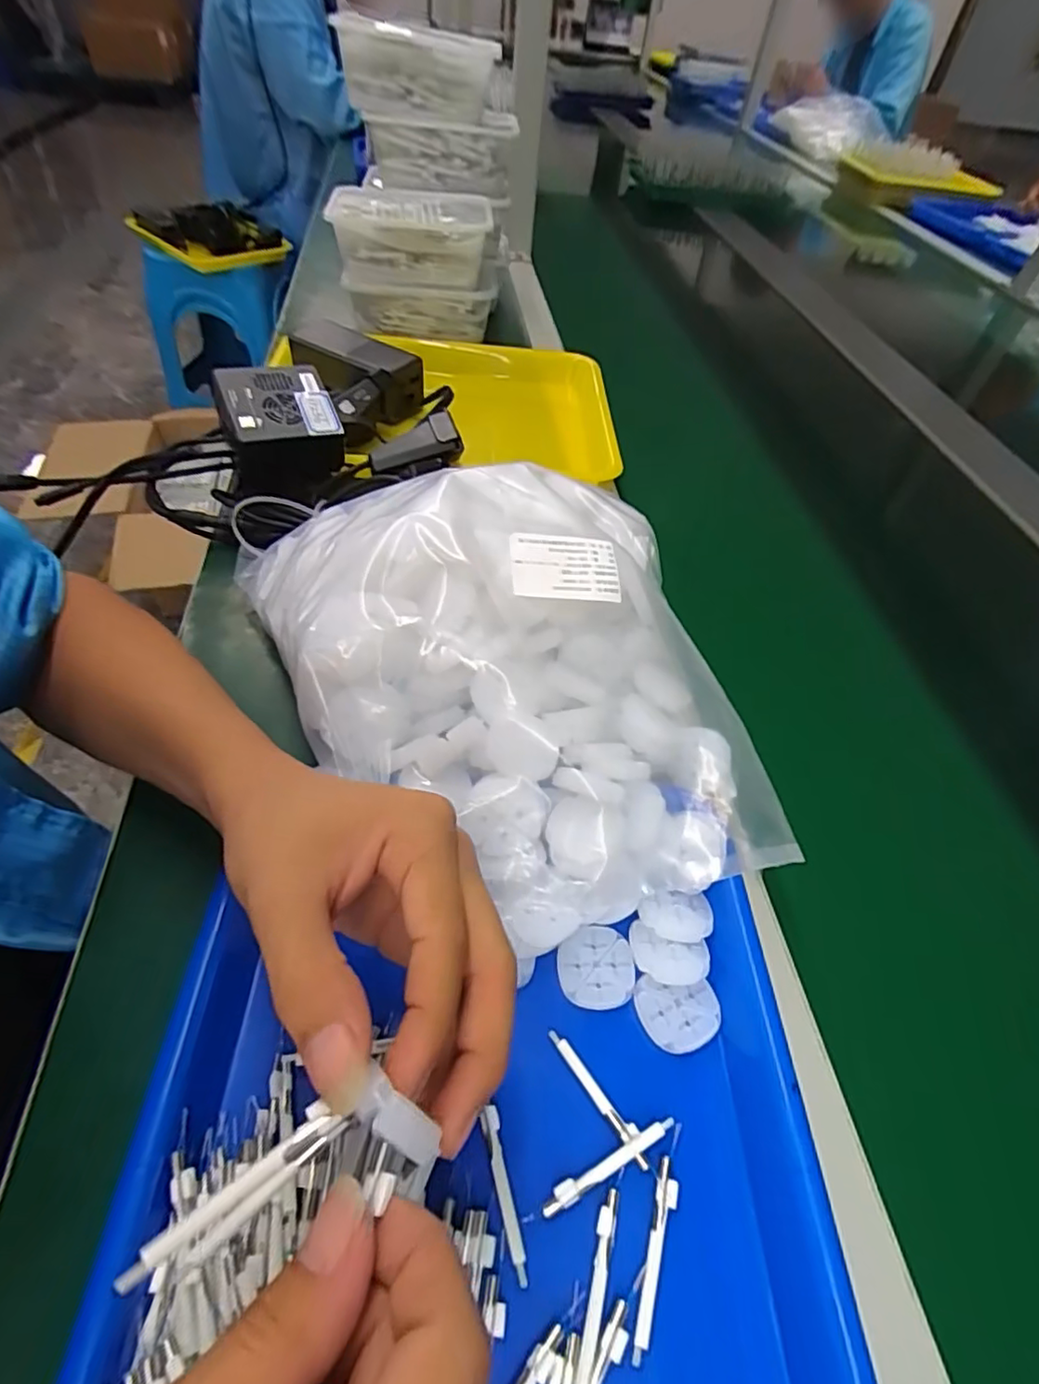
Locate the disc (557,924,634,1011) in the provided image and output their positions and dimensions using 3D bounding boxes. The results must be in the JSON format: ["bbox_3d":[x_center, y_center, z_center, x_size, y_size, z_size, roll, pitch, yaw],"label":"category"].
[{"bbox_3d":[0.035,0.127,0.288,0.035,0.005,0.034,6,50,-2],"label":"disc"}]

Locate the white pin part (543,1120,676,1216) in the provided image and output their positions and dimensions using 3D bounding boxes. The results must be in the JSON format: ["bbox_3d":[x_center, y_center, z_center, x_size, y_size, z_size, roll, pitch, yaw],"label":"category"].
[{"bbox_3d":[0.035,0.183,0.241,0.058,0.004,0.007,-20,54,-18],"label":"white pin part"}]

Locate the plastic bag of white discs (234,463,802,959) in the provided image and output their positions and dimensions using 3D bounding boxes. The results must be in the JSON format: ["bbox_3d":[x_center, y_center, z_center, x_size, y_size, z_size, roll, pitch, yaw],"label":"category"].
[{"bbox_3d":[-0.013,-0.026,0.346,0.218,0.103,0.306,-17,54,-20],"label":"plastic bag of white discs"}]

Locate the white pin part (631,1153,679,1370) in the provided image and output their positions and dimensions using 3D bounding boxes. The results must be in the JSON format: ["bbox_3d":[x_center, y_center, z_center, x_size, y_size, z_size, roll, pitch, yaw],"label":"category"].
[{"bbox_3d":[0.050,0.206,0.227,0.008,0.004,0.058,19,50,9],"label":"white pin part"}]

